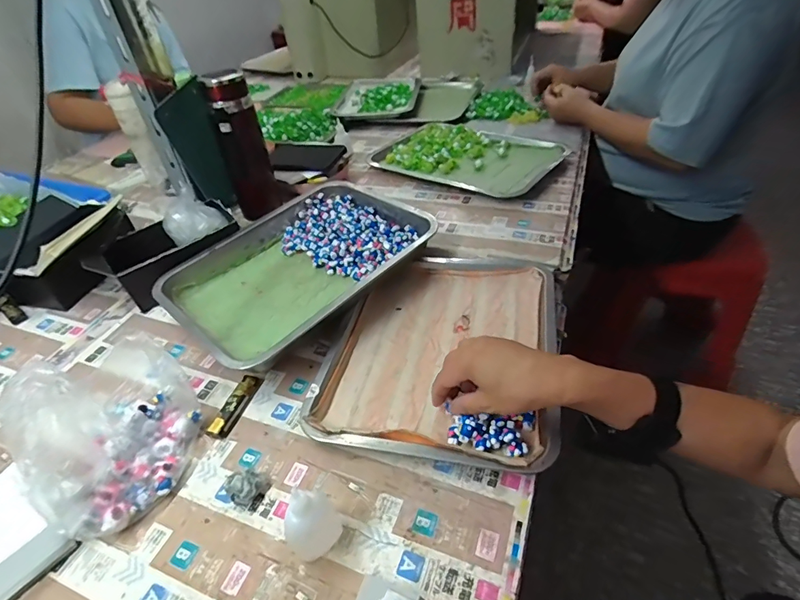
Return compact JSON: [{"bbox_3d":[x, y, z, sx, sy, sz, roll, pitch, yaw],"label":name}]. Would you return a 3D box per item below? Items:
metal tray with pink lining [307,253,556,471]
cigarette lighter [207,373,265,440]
[{"bbox_3d":[0.050,0.049,0.523,0.251,0.034,0.300,6,43,13],"label":"metal tray with pink lining"},{"bbox_3d":[-0.185,0.117,0.494,0.022,0.011,0.083,9,44,16],"label":"cigarette lighter"}]

